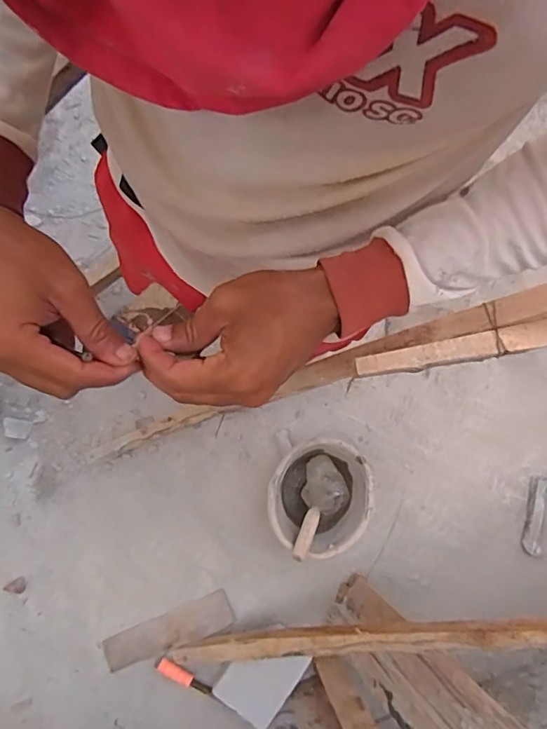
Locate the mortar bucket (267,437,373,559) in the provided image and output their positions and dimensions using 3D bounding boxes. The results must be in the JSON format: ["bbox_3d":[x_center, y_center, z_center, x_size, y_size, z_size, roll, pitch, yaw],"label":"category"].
[{"bbox_3d":[0.102,0.305,1.257,0.223,0.171,0.252,23,80,2],"label":"mortar bucket"}]

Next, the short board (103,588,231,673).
[{"bbox_3d":[-0.252,0.642,1.278,0.301,0.015,0.082,-20,75,-11],"label":"short board"}]

